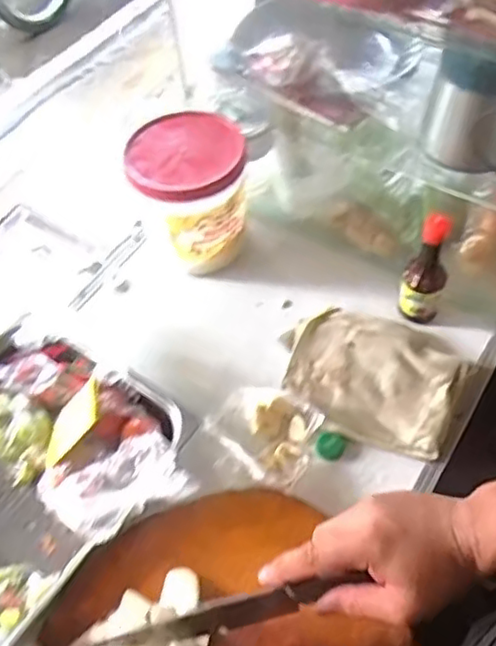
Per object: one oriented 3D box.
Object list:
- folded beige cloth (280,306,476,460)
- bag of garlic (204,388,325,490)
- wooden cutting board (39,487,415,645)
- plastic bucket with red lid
[{"bbox_3d":[0.134,0.058,0.720,0.195,0.036,0.144,18,58,15],"label":"folded beige cloth"},{"bbox_3d":[0.014,0.116,0.680,0.111,0.046,0.095,26,61,19],"label":"bag of garlic"},{"bbox_3d":[-0.008,0.277,0.565,0.302,0.040,0.260,28,61,20],"label":"wooden cutting board"},{"bbox_3d":[-0.065,-0.158,0.779,0.129,0.127,0.143,-22,57,-11],"label":"plastic bucket with red lid"}]

